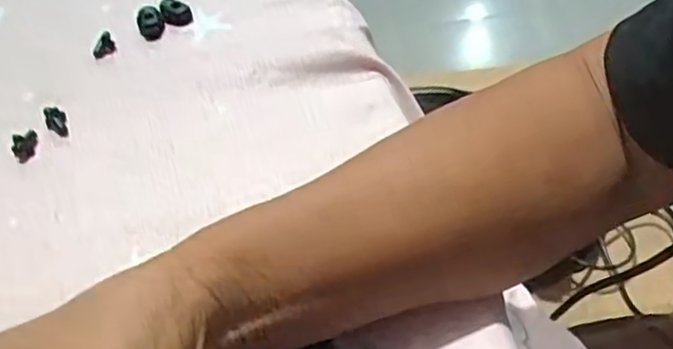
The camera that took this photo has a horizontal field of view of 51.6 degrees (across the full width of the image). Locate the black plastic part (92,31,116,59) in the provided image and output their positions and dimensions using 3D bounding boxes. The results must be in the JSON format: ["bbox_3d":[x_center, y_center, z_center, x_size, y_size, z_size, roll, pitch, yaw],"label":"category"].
[{"bbox_3d":[-0.152,-0.085,0.453,0.015,0.012,0.011,-21,49,-15],"label":"black plastic part"}]

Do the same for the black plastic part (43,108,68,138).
[{"bbox_3d":[-0.165,-0.031,0.410,0.011,0.009,0.018,-25,50,-19],"label":"black plastic part"}]

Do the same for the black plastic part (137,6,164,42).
[{"bbox_3d":[-0.125,-0.102,0.465,0.016,0.012,0.025,-20,48,-14],"label":"black plastic part"}]

